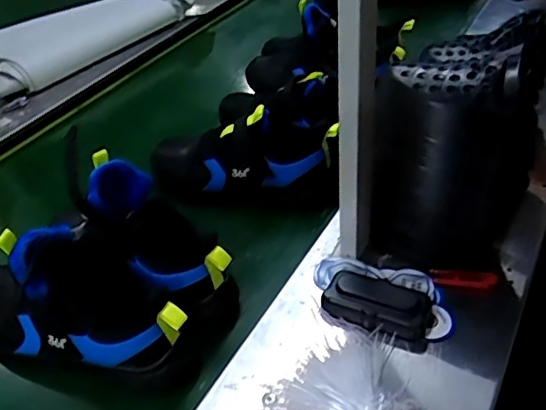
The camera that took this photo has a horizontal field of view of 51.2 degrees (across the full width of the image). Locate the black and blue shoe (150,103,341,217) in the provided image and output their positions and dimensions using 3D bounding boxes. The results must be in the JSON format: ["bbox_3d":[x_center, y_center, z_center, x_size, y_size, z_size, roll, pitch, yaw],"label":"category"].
[{"bbox_3d":[-0.043,-0.074,0.799,0.272,0.126,0.102,3,41,10],"label":"black and blue shoe"}]

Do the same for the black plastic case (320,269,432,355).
[{"bbox_3d":[0.111,0.102,0.592,0.110,0.028,0.059,19,46,26],"label":"black plastic case"}]

